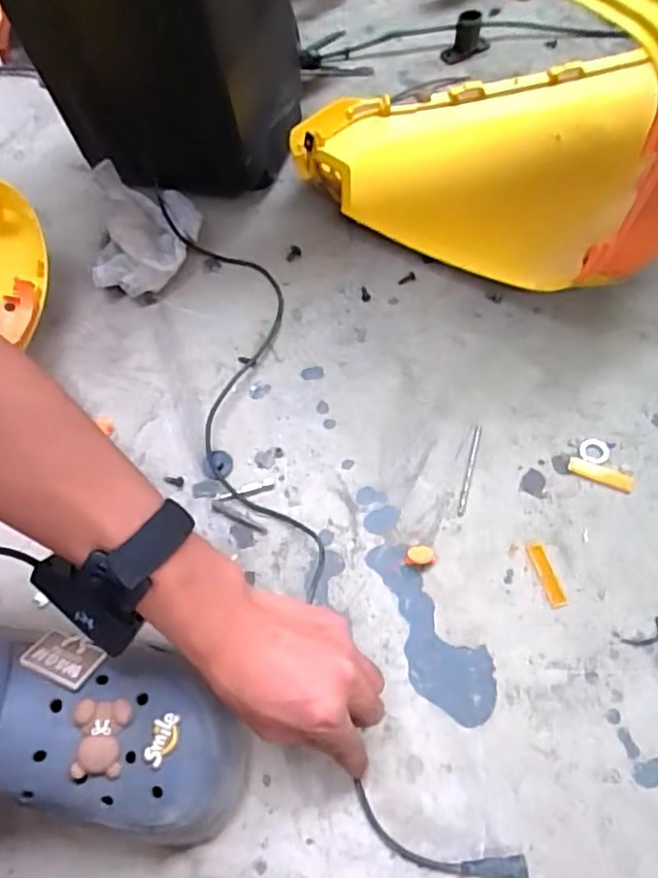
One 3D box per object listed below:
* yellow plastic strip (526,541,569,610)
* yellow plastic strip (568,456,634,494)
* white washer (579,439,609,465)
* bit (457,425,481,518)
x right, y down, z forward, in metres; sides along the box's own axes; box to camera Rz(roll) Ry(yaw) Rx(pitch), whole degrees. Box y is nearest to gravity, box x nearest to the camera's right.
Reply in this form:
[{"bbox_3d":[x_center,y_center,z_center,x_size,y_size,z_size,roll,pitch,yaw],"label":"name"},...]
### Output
[{"bbox_3d":[0.158,0.098,0.453,0.013,0.004,0.049,-15,63,-4],"label":"yellow plastic strip"},{"bbox_3d":[0.211,0.027,0.484,0.048,0.004,0.015,20,66,13],"label":"yellow plastic strip"},{"bbox_3d":[0.210,0.009,0.494,0.023,0.004,0.022,4,64,6],"label":"white washer"},{"bbox_3d":[0.112,0.024,0.495,0.006,0.004,0.080,14,65,10],"label":"bit"}]

